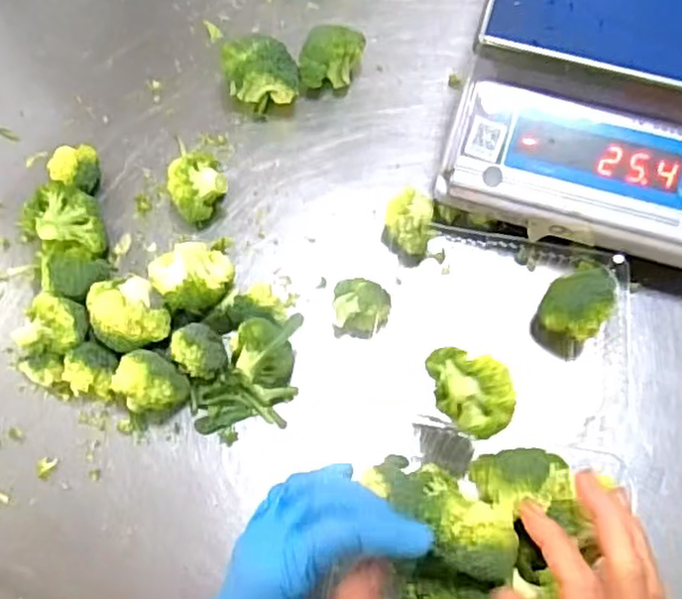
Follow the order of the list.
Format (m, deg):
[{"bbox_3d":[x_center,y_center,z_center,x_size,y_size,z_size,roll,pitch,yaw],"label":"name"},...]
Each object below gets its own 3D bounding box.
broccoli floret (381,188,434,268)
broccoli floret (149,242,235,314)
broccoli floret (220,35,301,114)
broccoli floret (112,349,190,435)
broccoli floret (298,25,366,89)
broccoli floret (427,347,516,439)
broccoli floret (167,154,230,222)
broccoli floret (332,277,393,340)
[{"bbox_3d":[0.052,-0.058,0.544,0.039,0.034,0.050,9,68,3],"label":"broccoli floret"},{"bbox_3d":[-0.110,-0.016,0.527,0.055,0.042,0.052,0,68,-1],"label":"broccoli floret"},{"bbox_3d":[-0.067,-0.191,0.602,0.063,0.053,0.047,1,68,-1],"label":"broccoli floret"},{"bbox_3d":[-0.139,0.060,0.496,0.054,0.039,0.046,-23,70,-10],"label":"broccoli floret"},{"bbox_3d":[-0.008,-0.206,0.605,0.053,0.046,0.037,3,68,0],"label":"broccoli floret"},{"bbox_3d":[0.079,0.054,0.428,0.037,0.033,0.060,-30,71,-11],"label":"broccoli floret"},{"bbox_3d":[-0.112,-0.088,0.558,0.043,0.040,0.044,0,68,-1],"label":"broccoli floret"},{"bbox_3d":[0.015,0.007,0.520,0.041,0.035,0.034,11,68,3],"label":"broccoli floret"}]

